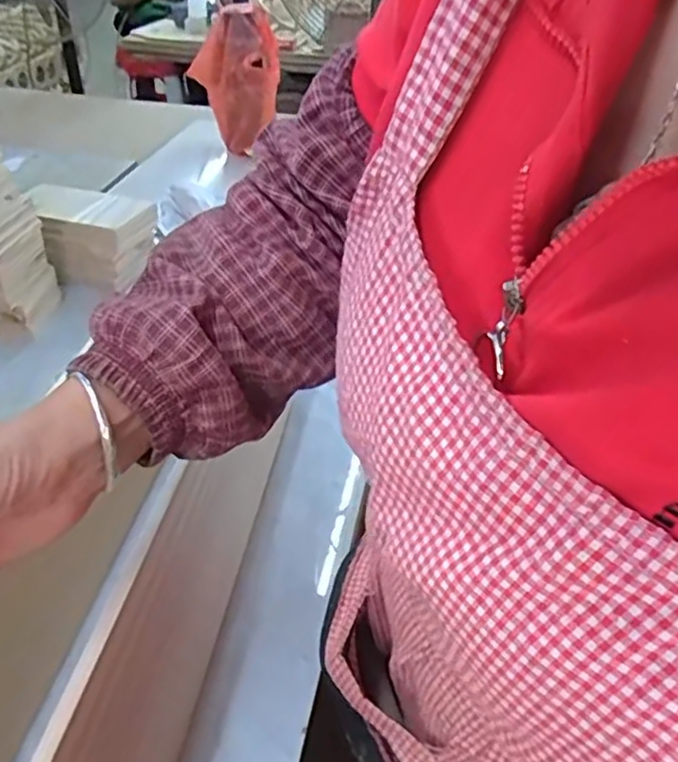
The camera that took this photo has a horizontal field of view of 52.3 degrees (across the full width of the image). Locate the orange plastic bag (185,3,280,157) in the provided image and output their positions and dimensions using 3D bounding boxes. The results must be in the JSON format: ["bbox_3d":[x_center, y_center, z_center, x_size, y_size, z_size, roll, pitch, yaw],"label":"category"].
[{"bbox_3d":[-0.205,-0.592,1.379,0.175,0.244,0.155,-4,34,-8],"label":"orange plastic bag"}]

